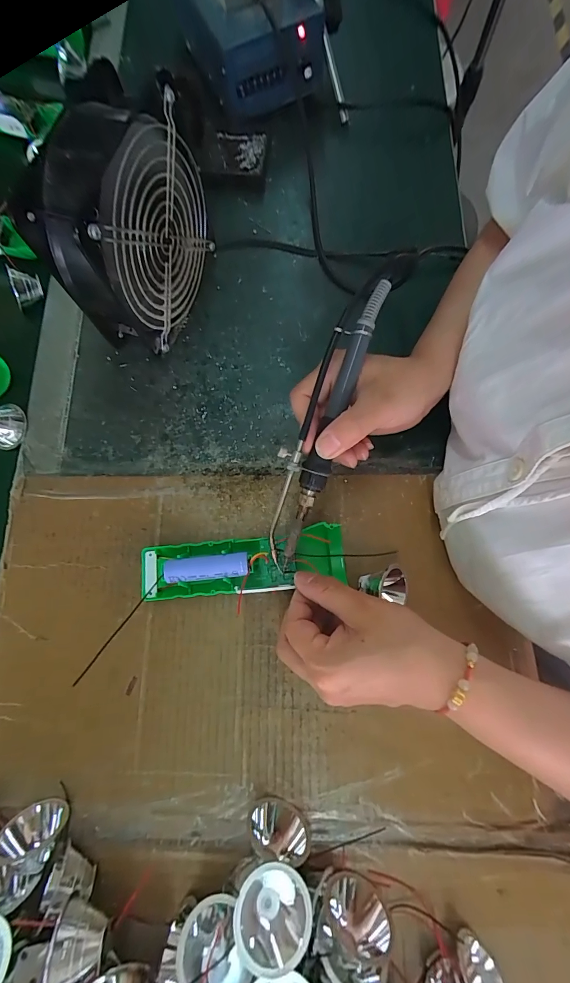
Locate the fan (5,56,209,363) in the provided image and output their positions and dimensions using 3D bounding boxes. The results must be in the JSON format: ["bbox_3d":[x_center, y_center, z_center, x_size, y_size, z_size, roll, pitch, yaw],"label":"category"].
[{"bbox_3d":[-0.112,-0.196,0.293,0.054,0.157,0.136,28,77,7],"label":"fan"}]

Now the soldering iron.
[{"bbox_3d":[0.028,-0.052,0.260,0.032,0.019,0.220,22,99,6],"label":"soldering iron"}]

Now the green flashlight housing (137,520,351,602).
[{"bbox_3d":[-0.033,0.056,0.287,0.158,0.018,0.043,-7,75,0],"label":"green flashlight housing"}]

